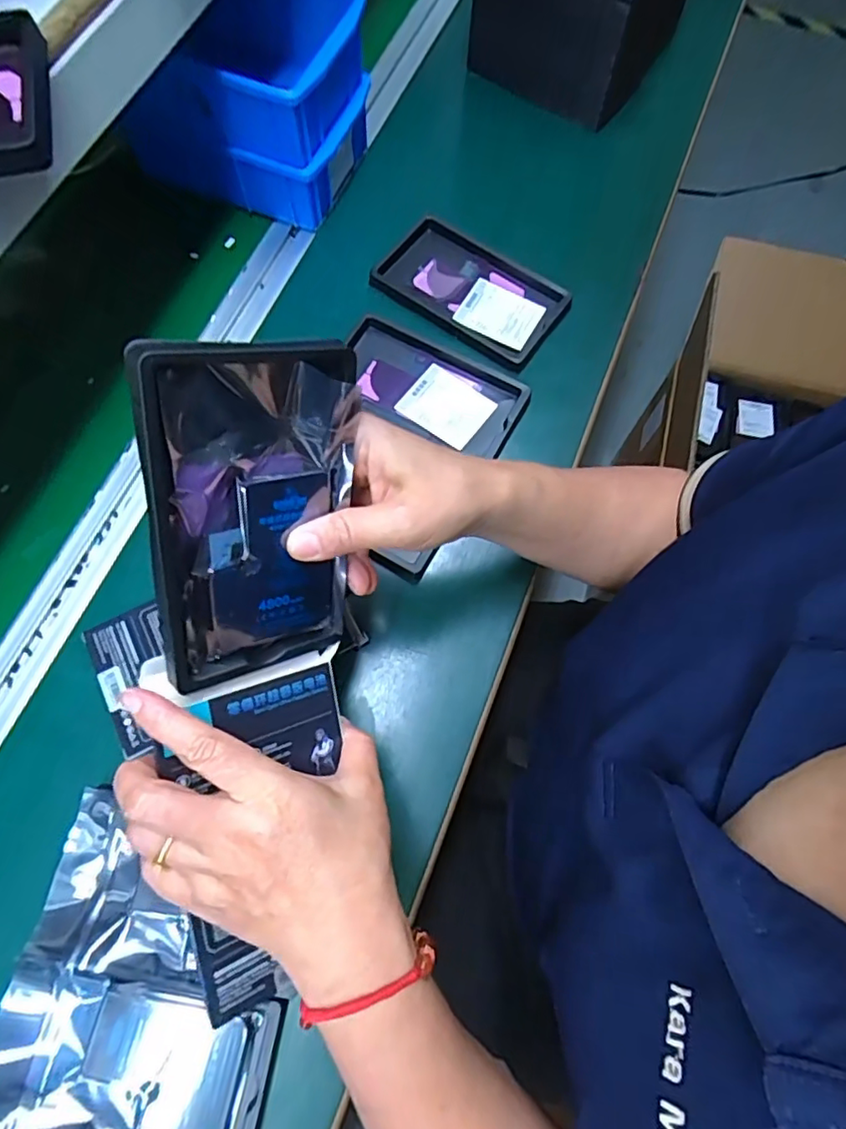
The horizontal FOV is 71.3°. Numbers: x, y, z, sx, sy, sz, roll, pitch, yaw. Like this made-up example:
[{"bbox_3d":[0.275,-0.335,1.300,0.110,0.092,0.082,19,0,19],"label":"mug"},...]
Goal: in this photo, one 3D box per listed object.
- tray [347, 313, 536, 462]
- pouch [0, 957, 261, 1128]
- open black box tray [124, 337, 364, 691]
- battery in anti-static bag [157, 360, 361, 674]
[{"bbox_3d":[0.007,-0.150,0.496,0.155,0.020,0.078,28,73,9],"label":"tray"},{"bbox_3d":[-0.176,0.290,0.339,0.151,0.023,0.084,12,71,4],"label":"pouch"},{"bbox_3d":[-0.078,-0.021,0.275,0.093,0.159,0.018,-15,38,-33],"label":"open black box tray"},{"bbox_3d":[-0.075,-0.022,0.280,0.081,0.147,0.019,-15,38,-32],"label":"battery in anti-static bag"}]

